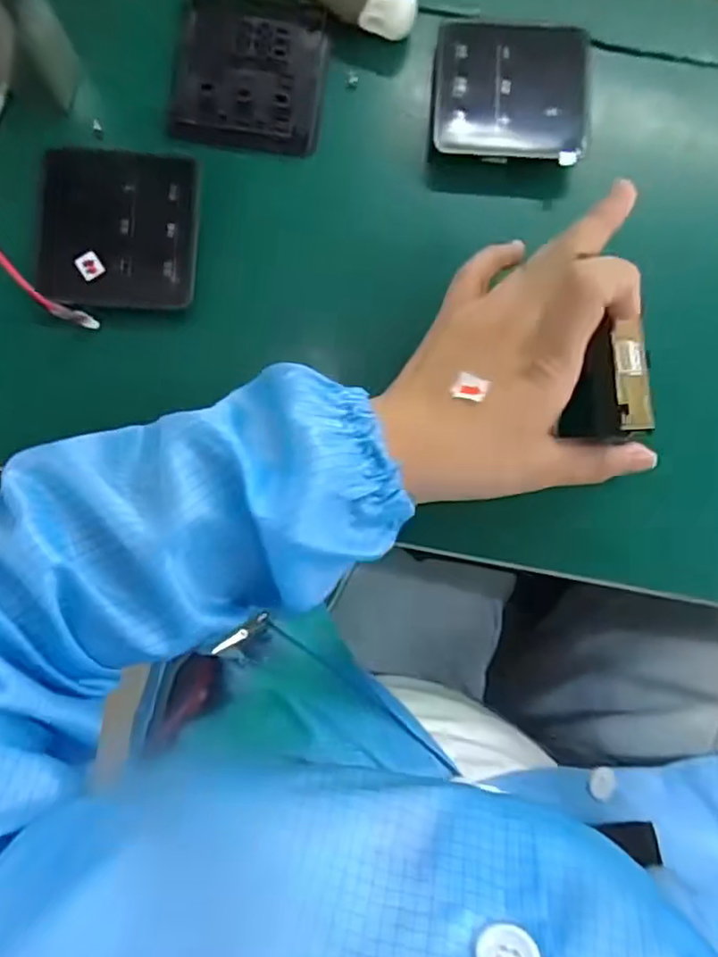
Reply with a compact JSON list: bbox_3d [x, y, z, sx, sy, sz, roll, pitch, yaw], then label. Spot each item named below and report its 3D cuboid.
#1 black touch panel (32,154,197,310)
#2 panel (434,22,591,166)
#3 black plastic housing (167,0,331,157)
[{"bbox_3d":[-0.125,-0.129,0.333,0.080,0.016,0.076,0,82,0],"label":"black touch panel"},{"bbox_3d":[0.083,-0.210,0.352,0.081,0.018,0.080,5,82,1],"label":"panel"},{"bbox_3d":[-0.059,-0.221,0.351,0.079,0.015,0.079,8,82,1],"label":"black plastic housing"}]

